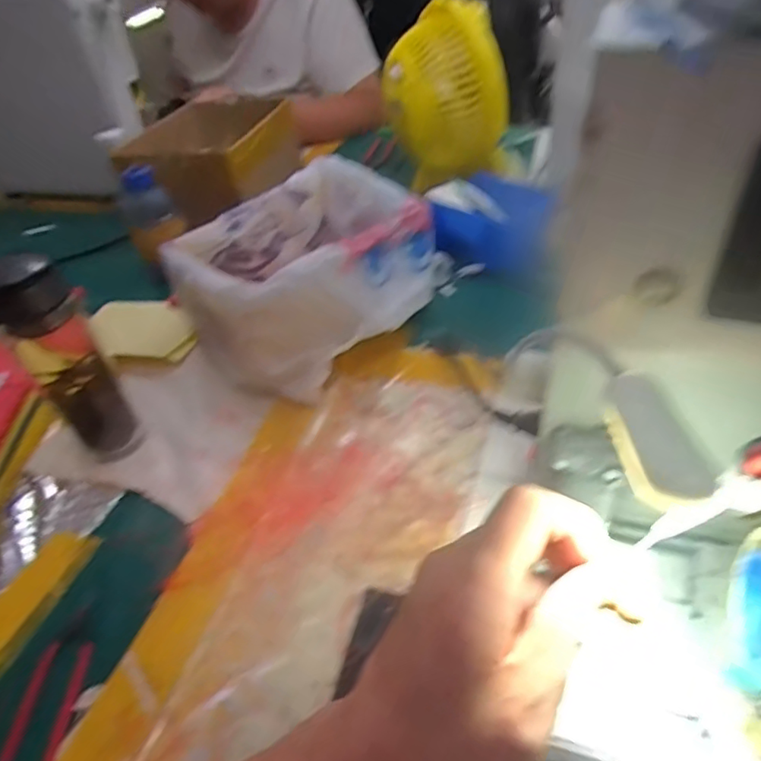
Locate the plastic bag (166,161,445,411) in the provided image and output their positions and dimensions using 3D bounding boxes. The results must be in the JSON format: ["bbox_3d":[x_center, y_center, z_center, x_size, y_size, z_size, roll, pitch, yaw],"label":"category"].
[{"bbox_3d":[-0.076,-0.134,0.650,0.236,0.134,0.298,30,53,33],"label":"plastic bag"}]

